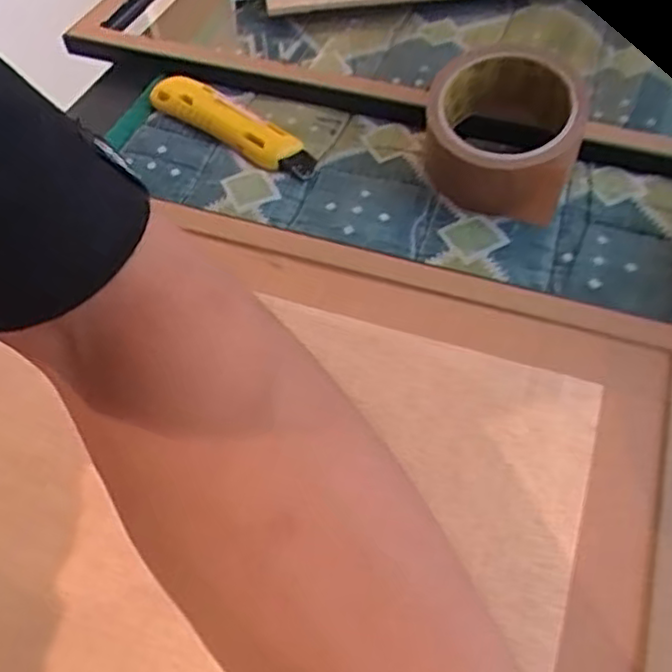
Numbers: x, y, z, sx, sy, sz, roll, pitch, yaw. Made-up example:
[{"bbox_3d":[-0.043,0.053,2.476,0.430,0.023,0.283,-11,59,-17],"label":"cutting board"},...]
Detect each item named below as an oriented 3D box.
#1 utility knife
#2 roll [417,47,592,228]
[{"bbox_3d":[-0.074,-0.151,0.494,0.142,0.021,0.029,33,61,23],"label":"utility knife"},{"bbox_3d":[0.100,-0.129,0.432,0.097,0.070,0.086,11,55,10],"label":"roll"}]

